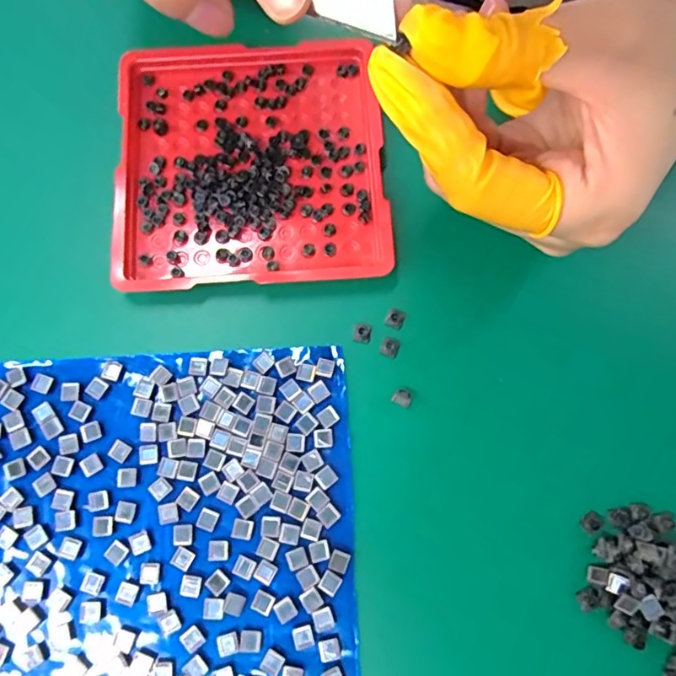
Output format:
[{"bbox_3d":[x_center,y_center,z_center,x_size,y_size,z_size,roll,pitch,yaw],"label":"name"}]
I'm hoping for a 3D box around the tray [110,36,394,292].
[{"bbox_3d":[-0.034,-0.070,0.205,0.099,0.009,0.100,-2,76,-1],"label":"tray"}]

